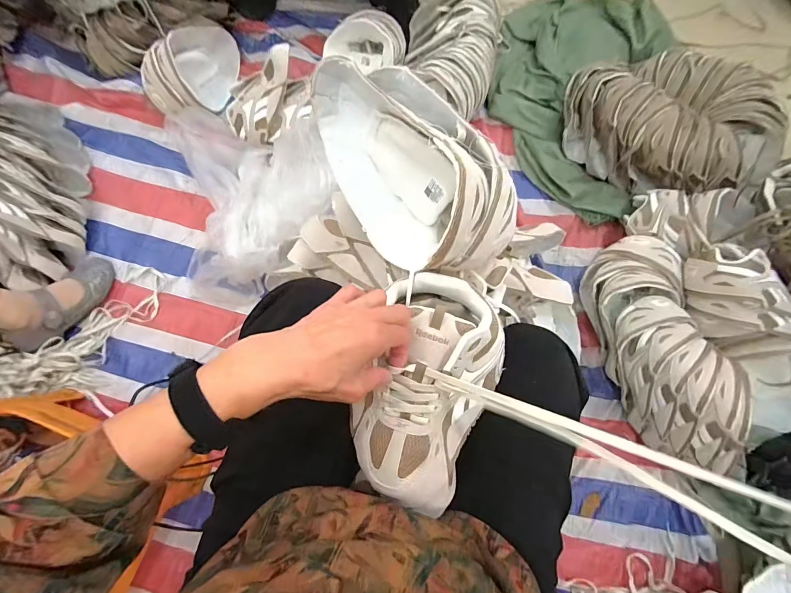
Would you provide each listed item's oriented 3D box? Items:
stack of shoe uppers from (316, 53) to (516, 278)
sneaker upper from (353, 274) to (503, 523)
[{"bbox_3d":[0.012,-0.144,0.397,0.134,0.127,0.257,-30,78,-8],"label":"stack of shoe uppers"},{"bbox_3d":[0.035,0.098,0.387,0.132,0.069,0.232,16,89,3],"label":"sneaker upper"}]

